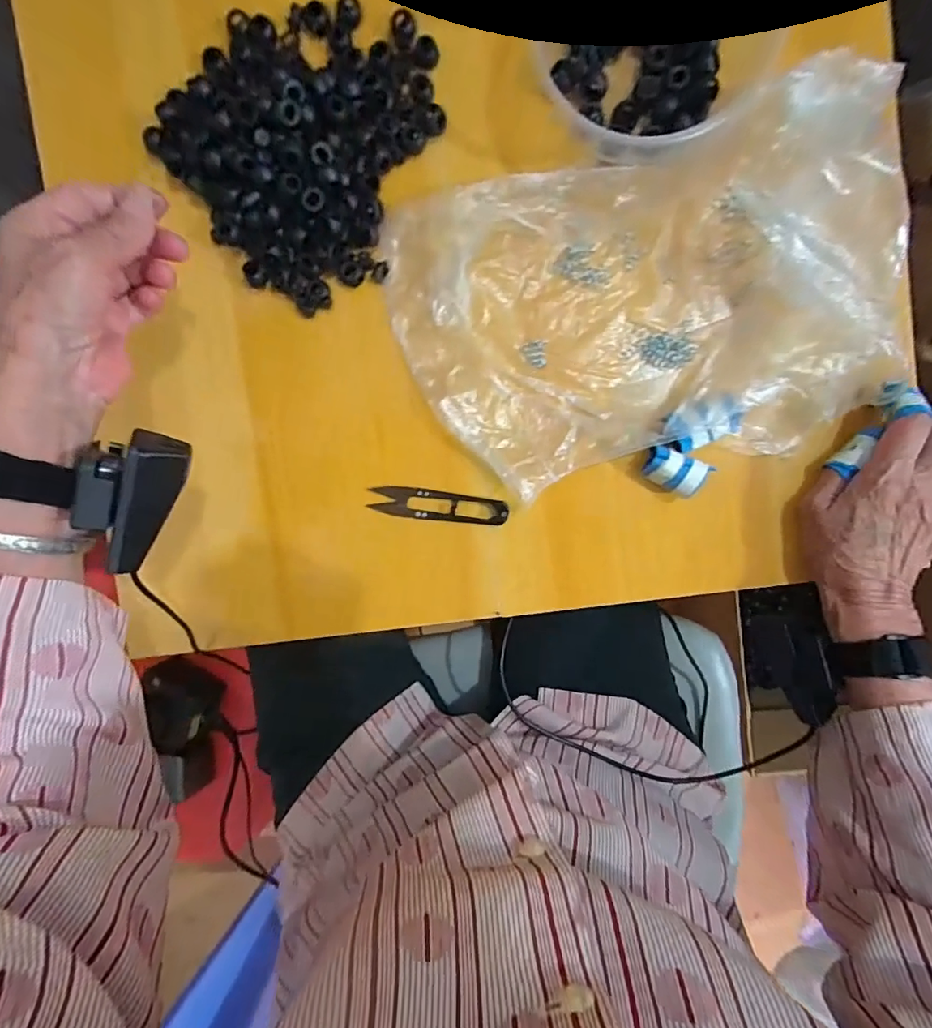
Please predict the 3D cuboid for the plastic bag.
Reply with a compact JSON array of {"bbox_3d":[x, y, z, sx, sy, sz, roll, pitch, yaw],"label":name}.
[{"bbox_3d":[0.105,-0.131,0.320,0.300,0.044,0.200,-11,94,5],"label":"plastic bag"}]

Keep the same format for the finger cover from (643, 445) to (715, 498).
[{"bbox_3d":[0.141,-0.030,0.347,0.038,0.031,0.024,28,96,1],"label":"finger cover"}]

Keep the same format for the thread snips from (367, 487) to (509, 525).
[{"bbox_3d":[-0.020,-0.005,0.373,0.101,0.008,0.022,7,95,3],"label":"thread snips"}]

